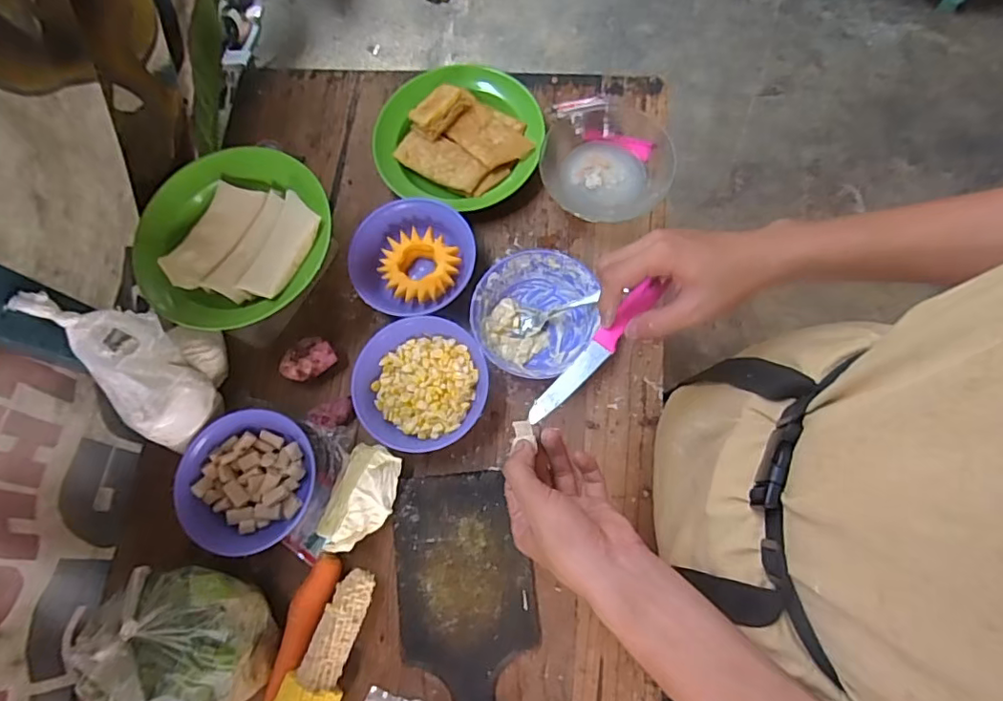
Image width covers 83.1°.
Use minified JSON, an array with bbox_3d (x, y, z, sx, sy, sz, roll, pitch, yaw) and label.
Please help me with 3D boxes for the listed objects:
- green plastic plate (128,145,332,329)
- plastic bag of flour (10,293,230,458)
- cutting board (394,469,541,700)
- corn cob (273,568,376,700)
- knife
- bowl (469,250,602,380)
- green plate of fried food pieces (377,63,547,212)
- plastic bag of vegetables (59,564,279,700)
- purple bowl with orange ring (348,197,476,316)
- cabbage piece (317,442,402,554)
[{"bbox_3d":[-0.288,-0.131,0.617,0.202,0.045,0.213,0,76,0],"label":"green plastic plate"},{"bbox_3d":[-0.346,0.020,0.564,0.090,0.171,0.129,-21,77,-5],"label":"plastic bag of flour"},{"bbox_3d":[-0.036,0.251,0.577,0.134,0.014,0.243,-8,76,-2],"label":"cutting board"},{"bbox_3d":[-0.171,0.302,0.549,0.057,0.045,0.172,19,77,5],"label":"corn cob"},{"bbox_3d":[0.077,-0.001,0.455,0.020,0.011,0.153,41,76,9],"label":"knife"},{"bbox_3d":[0.035,-0.038,0.656,0.134,0.057,0.144,0,76,0],"label":"bowl"},{"bbox_3d":[-0.053,-0.271,0.723,0.202,0.048,0.199,0,76,0],"label":"green plate of fried food pieces"},{"bbox_3d":[-0.307,0.270,0.530,0.163,0.083,0.125,14,76,4],"label":"plastic bag of vegetables"},{"bbox_3d":[-0.105,-0.104,0.682,0.133,0.058,0.142,0,76,0],"label":"purple bowl with orange ring"},{"bbox_3d":[-0.147,0.155,0.589,0.064,0.056,0.114,19,77,5],"label":"cabbage piece"}]

